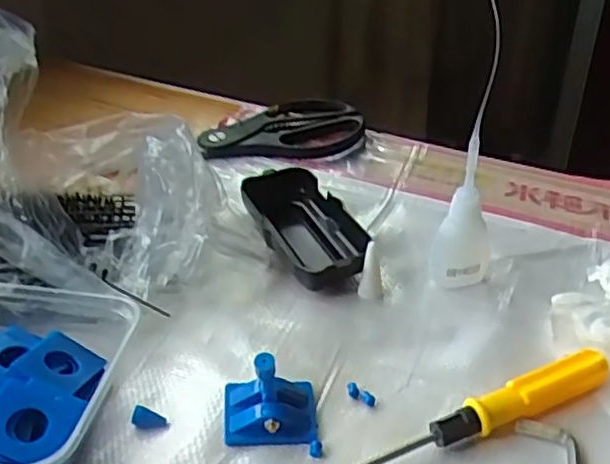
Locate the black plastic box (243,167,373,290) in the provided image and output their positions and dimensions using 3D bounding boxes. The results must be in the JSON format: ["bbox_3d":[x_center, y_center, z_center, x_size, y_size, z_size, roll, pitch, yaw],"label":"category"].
[{"bbox_3d":[0.001,-0.001,0.445,0.050,0.030,0.108,-14,38,-18],"label":"black plastic box"}]

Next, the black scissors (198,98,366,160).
[{"bbox_3d":[-0.017,-0.087,0.575,0.126,0.018,0.085,0,36,2],"label":"black scissors"}]

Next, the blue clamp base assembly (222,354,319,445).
[{"bbox_3d":[-0.017,0.081,0.338,0.043,0.023,0.036,-2,35,-1],"label":"blue clamp base assembly"}]

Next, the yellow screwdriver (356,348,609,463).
[{"bbox_3d":[0.087,0.088,0.333,0.140,0.017,0.018,-17,38,-21],"label":"yellow screwdriver"}]

